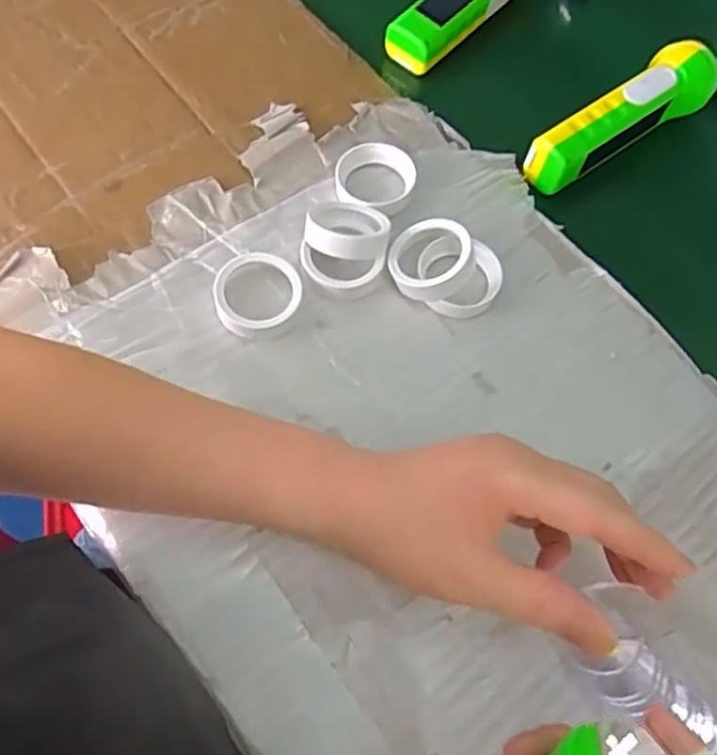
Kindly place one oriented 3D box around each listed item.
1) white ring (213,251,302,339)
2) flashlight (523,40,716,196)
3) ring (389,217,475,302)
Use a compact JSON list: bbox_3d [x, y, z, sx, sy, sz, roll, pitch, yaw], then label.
[{"bbox_3d":[-0.062,-0.053,0.423,0.052,0.015,0.052,0,67,-1],"label":"white ring"},{"bbox_3d":[0.179,-0.182,0.479,0.143,0.041,0.045,-29,71,-14],"label":"flashlight"},{"bbox_3d":[0.046,-0.074,0.429,0.051,0.019,0.052,-12,60,20],"label":"ring"}]

